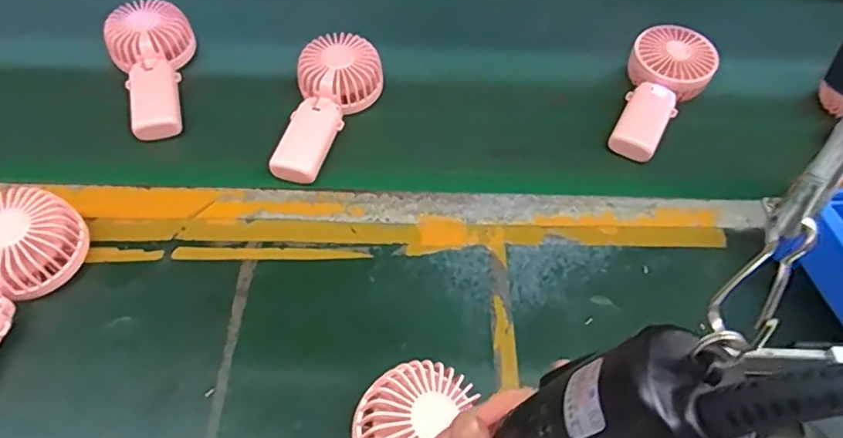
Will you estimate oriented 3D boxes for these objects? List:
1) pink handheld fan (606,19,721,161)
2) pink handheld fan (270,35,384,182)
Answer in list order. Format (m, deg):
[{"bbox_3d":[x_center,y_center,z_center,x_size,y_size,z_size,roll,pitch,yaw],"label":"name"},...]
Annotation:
[{"bbox_3d":[0.257,-0.139,0.621,0.083,0.043,0.187,24,57,12],"label":"pink handheld fan"},{"bbox_3d":[-0.092,-0.113,0.587,0.082,0.045,0.170,9,55,2],"label":"pink handheld fan"}]

